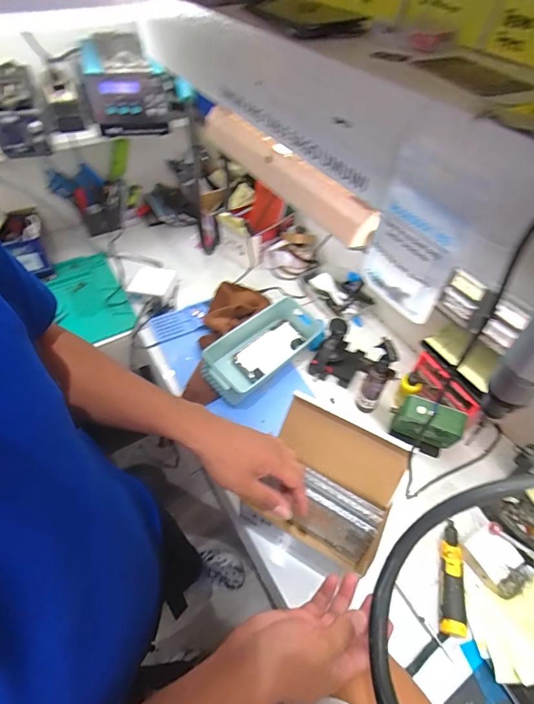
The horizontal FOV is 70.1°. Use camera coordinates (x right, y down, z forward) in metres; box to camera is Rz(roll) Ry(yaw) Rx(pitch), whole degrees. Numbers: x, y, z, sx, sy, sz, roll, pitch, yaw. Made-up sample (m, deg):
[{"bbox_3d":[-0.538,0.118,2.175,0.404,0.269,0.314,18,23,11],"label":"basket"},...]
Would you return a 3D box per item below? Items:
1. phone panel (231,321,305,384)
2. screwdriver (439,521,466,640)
[{"bbox_3d":[0.006,-0.006,0.765,0.070,0.011,0.166,41,54,16],"label":"phone panel"},{"bbox_3d":[0.258,0.308,0.528,0.027,0.024,0.141,15,52,11],"label":"screwdriver"}]

